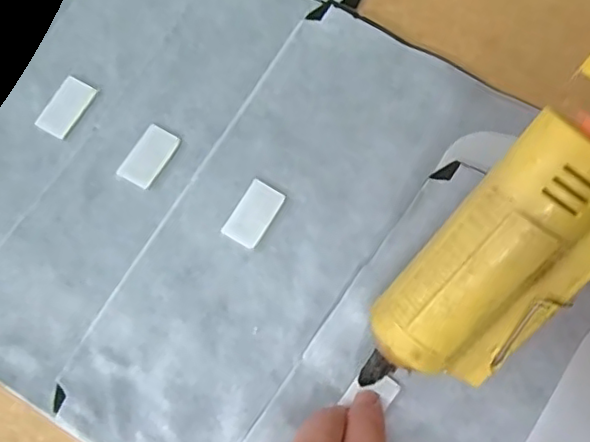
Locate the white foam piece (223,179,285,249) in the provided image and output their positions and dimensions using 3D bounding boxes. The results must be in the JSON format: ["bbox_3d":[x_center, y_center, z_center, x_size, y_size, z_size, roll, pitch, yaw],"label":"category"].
[{"bbox_3d":[-0.020,-0.004,0.302,0.019,0.005,0.033,29,74,9],"label":"white foam piece"}]

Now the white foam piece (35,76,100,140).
[{"bbox_3d":[-0.122,-0.061,0.323,0.018,0.004,0.033,29,74,9],"label":"white foam piece"}]

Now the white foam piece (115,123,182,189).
[{"bbox_3d":[-0.075,-0.033,0.312,0.017,0.007,0.033,29,74,9],"label":"white foam piece"}]

